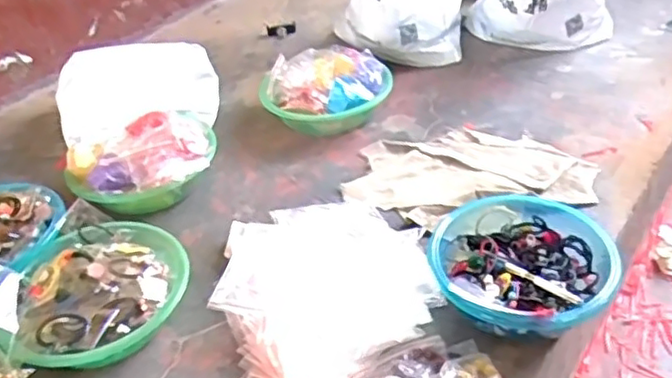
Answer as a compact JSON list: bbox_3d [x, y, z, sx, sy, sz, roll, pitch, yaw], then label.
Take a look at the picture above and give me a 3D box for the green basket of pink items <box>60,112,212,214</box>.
[{"bbox_3d":[-0.311,-0.035,1.074,0.220,0.105,0.185,-2,37,6],"label":"green basket of pink items"}]

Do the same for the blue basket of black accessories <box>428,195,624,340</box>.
[{"bbox_3d":[0.233,0.090,0.833,0.232,0.093,0.244,11,41,22],"label":"blue basket of black accessories"}]

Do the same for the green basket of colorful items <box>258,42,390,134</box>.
[{"bbox_3d":[-0.018,-0.186,1.225,0.240,0.113,0.213,-9,37,-3],"label":"green basket of colorful items"}]

